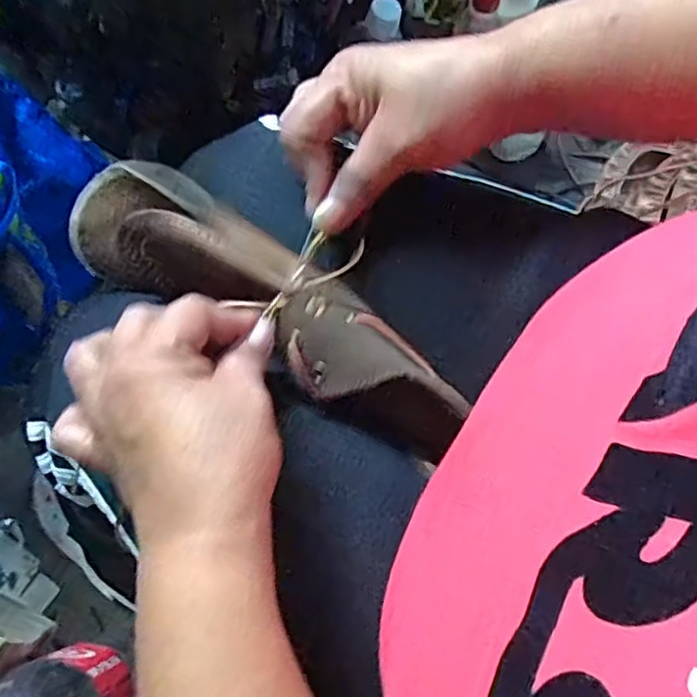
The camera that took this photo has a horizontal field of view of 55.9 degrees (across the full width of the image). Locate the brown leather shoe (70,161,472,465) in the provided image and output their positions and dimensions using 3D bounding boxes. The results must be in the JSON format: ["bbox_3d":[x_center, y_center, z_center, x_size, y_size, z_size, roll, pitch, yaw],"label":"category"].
[{"bbox_3d":[-0.042,-0.021,0.339,0.227,0.064,0.058,33,78,4],"label":"brown leather shoe"}]

